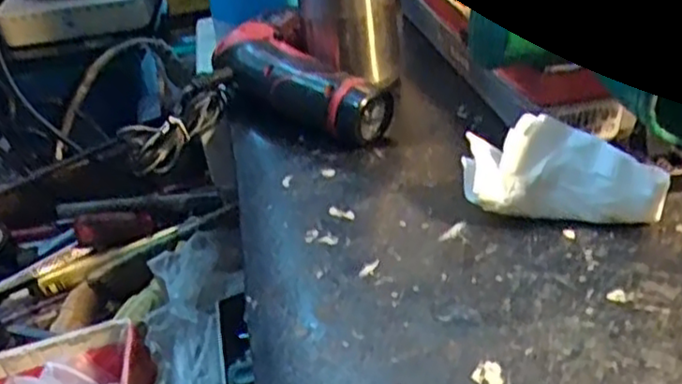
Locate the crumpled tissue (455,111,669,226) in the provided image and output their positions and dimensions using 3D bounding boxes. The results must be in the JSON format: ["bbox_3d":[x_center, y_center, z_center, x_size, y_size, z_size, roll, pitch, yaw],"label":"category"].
[{"bbox_3d":[0.108,-0.009,0.350,0.091,0.043,0.034,1,34,12],"label":"crumpled tissue"}]

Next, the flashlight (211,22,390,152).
[{"bbox_3d":[-0.028,-0.070,0.466,0.136,0.048,0.057,25,45,39],"label":"flashlight"}]

